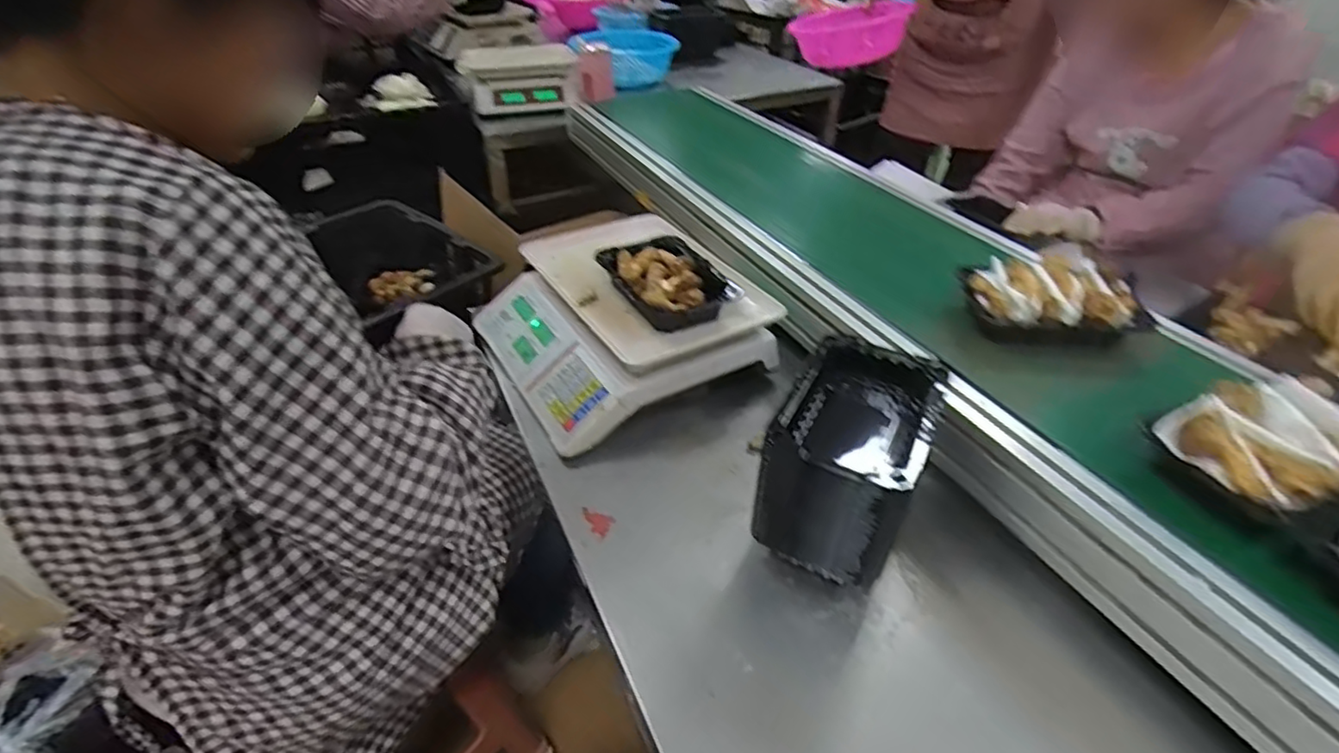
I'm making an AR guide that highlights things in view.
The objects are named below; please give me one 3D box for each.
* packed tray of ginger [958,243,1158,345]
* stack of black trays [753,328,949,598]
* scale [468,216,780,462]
[{"bbox_3d":[0.434,-0.088,0.736,0.165,0.062,0.129,-6,39,-8],"label":"packed tray of ginger"},{"bbox_3d":[0.179,0.081,0.632,0.126,0.161,0.197,20,42,24],"label":"stack of black trays"},{"bbox_3d":[-0.068,-0.071,0.860,0.307,0.155,0.308,-21,43,-24],"label":"scale"}]

